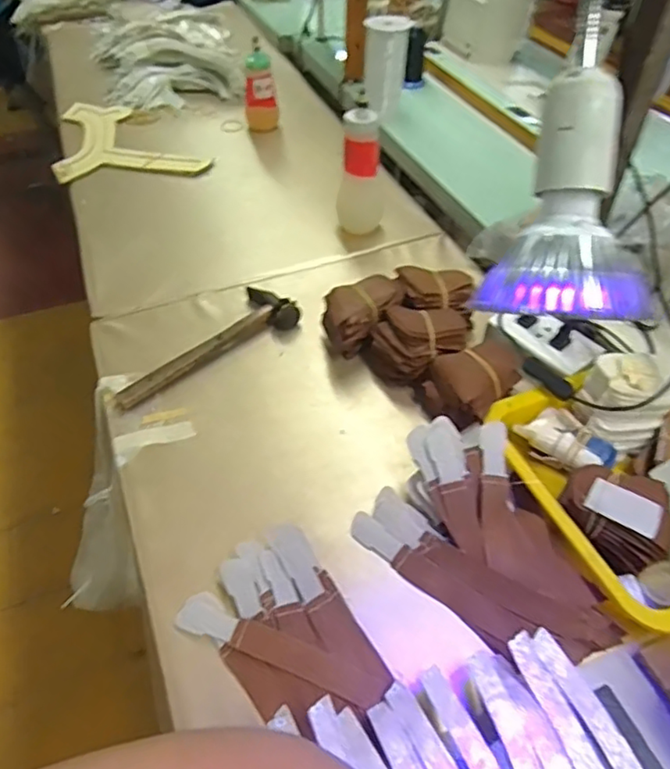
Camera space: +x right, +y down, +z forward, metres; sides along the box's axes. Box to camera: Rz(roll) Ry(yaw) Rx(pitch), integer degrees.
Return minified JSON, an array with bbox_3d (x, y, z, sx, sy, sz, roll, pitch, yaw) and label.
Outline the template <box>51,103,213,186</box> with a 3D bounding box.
[{"bbox_3d":[-0.384,-0.474,1.126,0.263,0.022,0.314,-8,48,-7],"label":"template"}]

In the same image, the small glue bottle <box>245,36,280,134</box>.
[{"bbox_3d":[-0.143,-0.562,1.122,0.063,0.134,0.050,-5,48,-4],"label":"small glue bottle"}]

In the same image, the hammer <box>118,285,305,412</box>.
[{"bbox_3d":[-0.163,-0.051,0.728,0.244,0.029,0.090,-33,56,-26],"label":"hammer"}]

